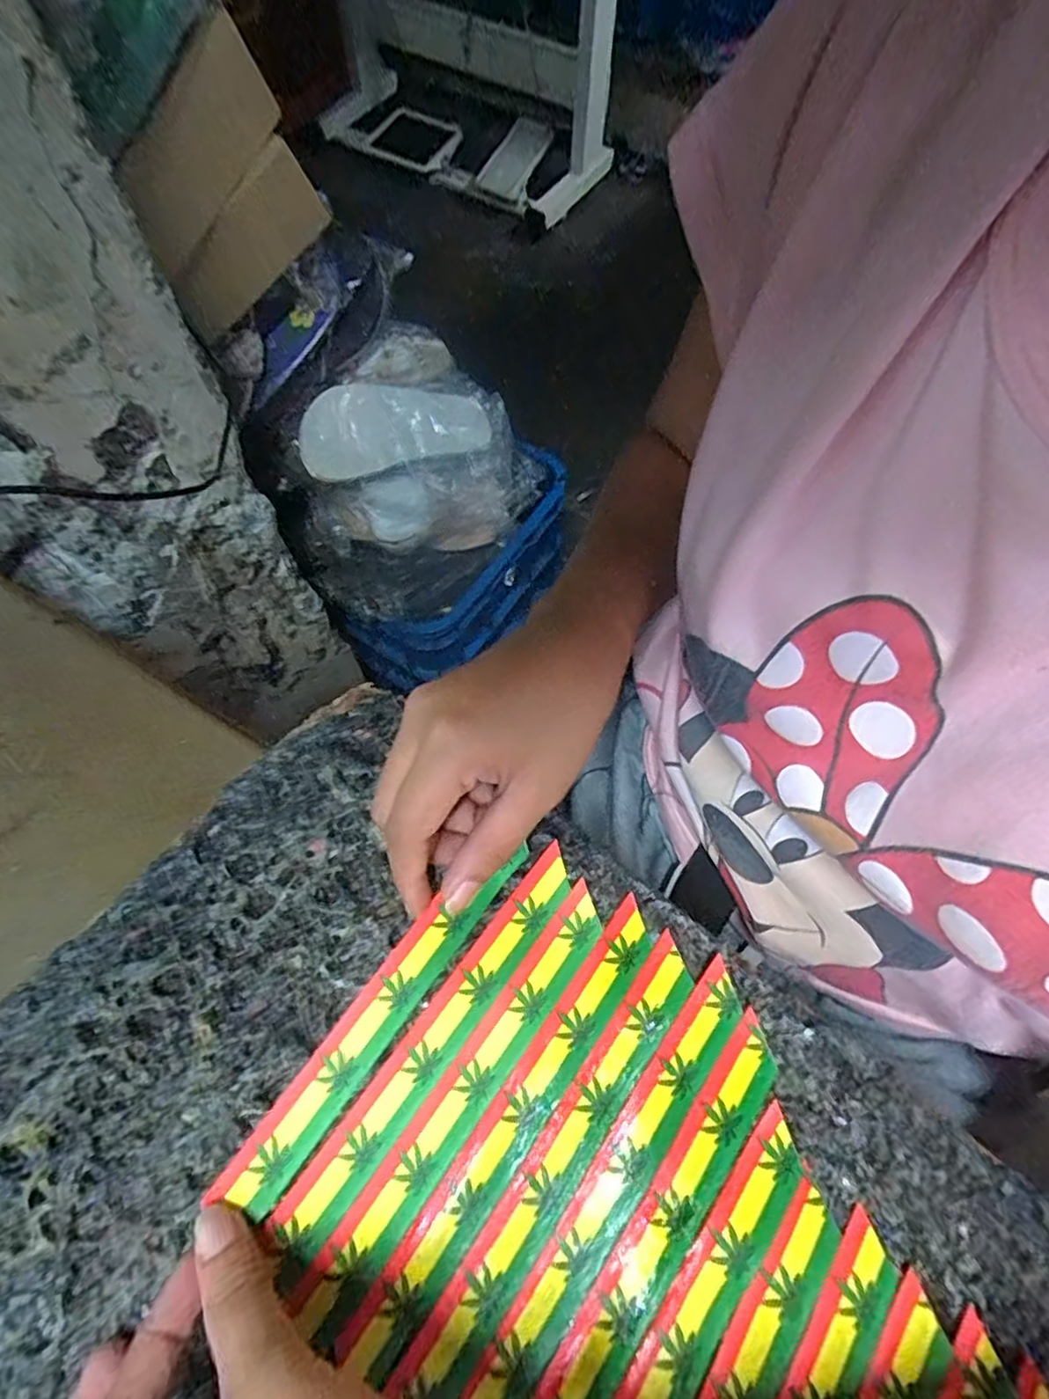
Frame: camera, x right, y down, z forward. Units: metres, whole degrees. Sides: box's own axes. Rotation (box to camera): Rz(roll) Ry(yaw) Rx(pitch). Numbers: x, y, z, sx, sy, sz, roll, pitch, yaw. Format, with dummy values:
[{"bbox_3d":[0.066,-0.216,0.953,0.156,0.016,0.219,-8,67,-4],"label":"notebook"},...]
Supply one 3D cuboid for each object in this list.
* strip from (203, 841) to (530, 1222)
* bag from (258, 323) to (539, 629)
[{"bbox_3d":[-0.053,0.116,0.237,0.020,0.006,0.150,40,69,1],"label":"strip"},{"bbox_3d":[-0.147,-0.269,0.748,0.299,0.220,0.194,-40,71,-18],"label":"bag"}]

